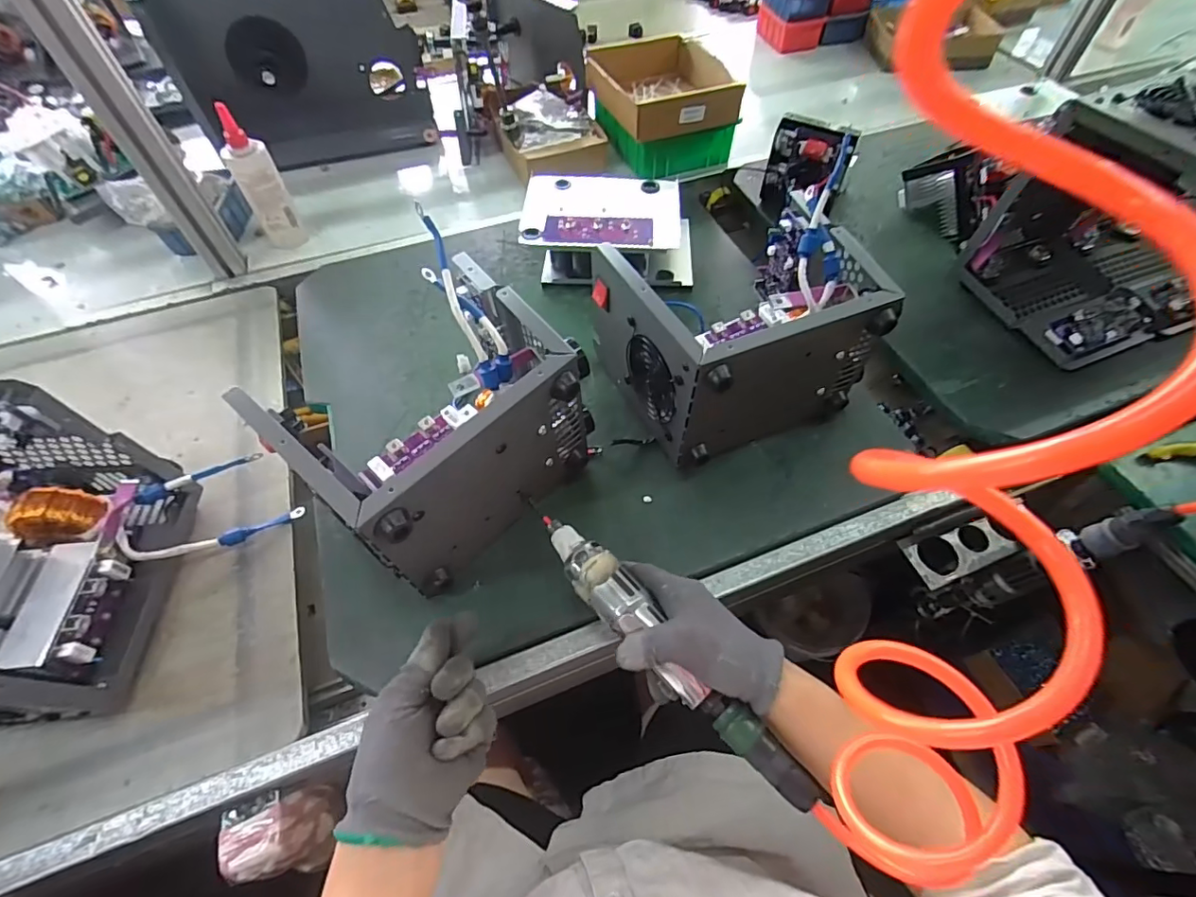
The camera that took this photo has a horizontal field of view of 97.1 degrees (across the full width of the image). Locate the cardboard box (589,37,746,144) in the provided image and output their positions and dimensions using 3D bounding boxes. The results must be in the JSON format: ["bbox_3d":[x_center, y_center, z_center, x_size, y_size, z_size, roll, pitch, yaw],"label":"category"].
[{"bbox_3d":[0.099,-0.566,0.827,0.194,0.062,0.239,-17,58,-10],"label":"cardboard box"}]

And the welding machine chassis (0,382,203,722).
[{"bbox_3d":[-0.466,0.087,0.407,0.165,0.184,0.224,2,57,2],"label":"welding machine chassis"}]

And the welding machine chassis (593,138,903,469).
[{"bbox_3d":[0.141,-0.117,0.539,0.231,0.160,0.184,-20,59,-12],"label":"welding machine chassis"}]

